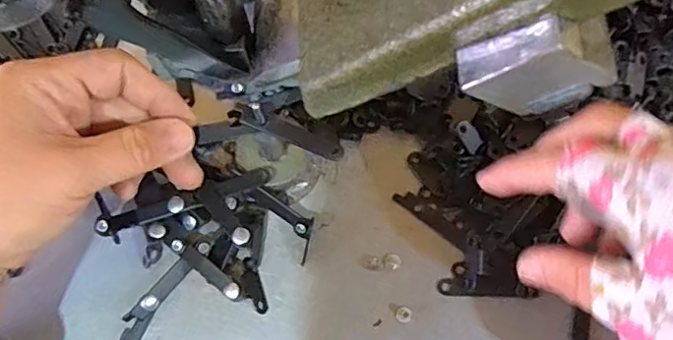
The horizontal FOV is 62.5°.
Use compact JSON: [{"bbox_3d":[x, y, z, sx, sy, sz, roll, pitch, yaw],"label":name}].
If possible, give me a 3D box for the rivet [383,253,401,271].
[{"bbox_3d":[0.029,0.047,0.284,0.009,0.004,0.009,0,73,1],"label":"rivet"}]

